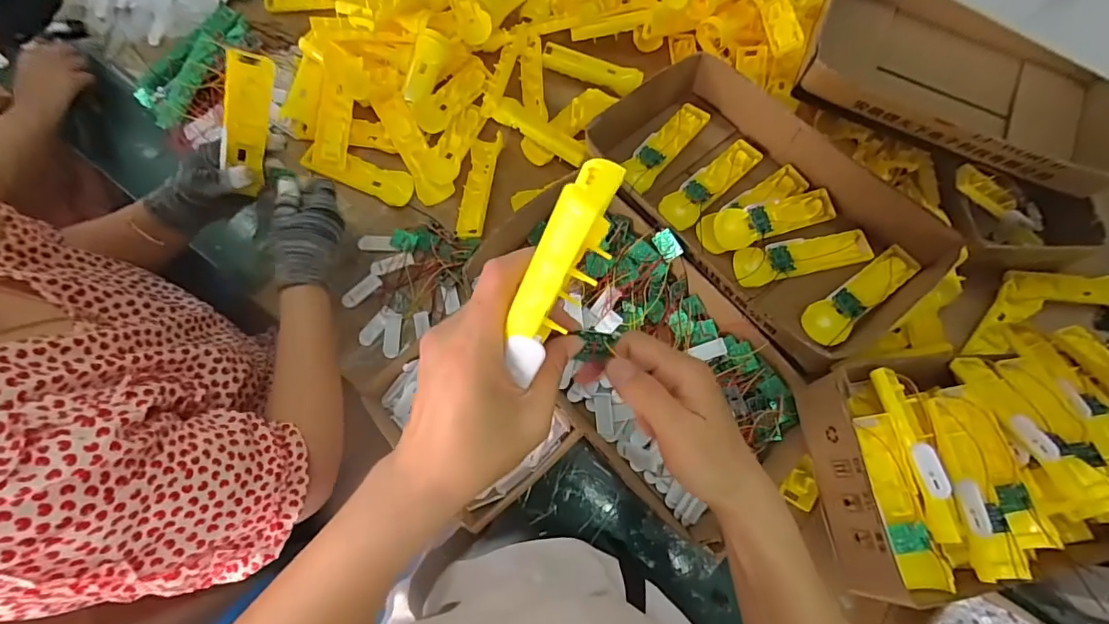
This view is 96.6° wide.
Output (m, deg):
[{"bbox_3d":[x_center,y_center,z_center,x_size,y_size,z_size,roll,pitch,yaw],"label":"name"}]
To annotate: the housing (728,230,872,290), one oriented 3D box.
[{"bbox_3d":[0.311,-0.068,0.623,0.158,0.036,0.052,-11,73,-5],"label":"housing"}]

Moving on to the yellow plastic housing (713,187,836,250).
[{"bbox_3d":[0.283,-0.119,0.634,0.159,0.031,0.045,-16,73,-7],"label":"yellow plastic housing"}]

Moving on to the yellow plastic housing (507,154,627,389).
[{"bbox_3d":[0.000,-0.012,0.225,0.021,0.112,0.037,26,37,7],"label":"yellow plastic housing"}]

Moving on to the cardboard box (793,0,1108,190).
[{"bbox_3d":[0.538,-0.282,0.662,0.393,0.082,0.148,25,73,6],"label":"cardboard box"}]

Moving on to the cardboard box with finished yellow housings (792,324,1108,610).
[{"bbox_3d":[0.480,0.148,0.533,0.388,0.128,0.241,-6,72,-4],"label":"cardboard box with finished yellow housings"}]

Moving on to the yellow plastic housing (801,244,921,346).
[{"bbox_3d":[0.367,-0.023,0.595,0.157,0.028,0.049,-38,77,-13],"label":"yellow plastic housing"}]

